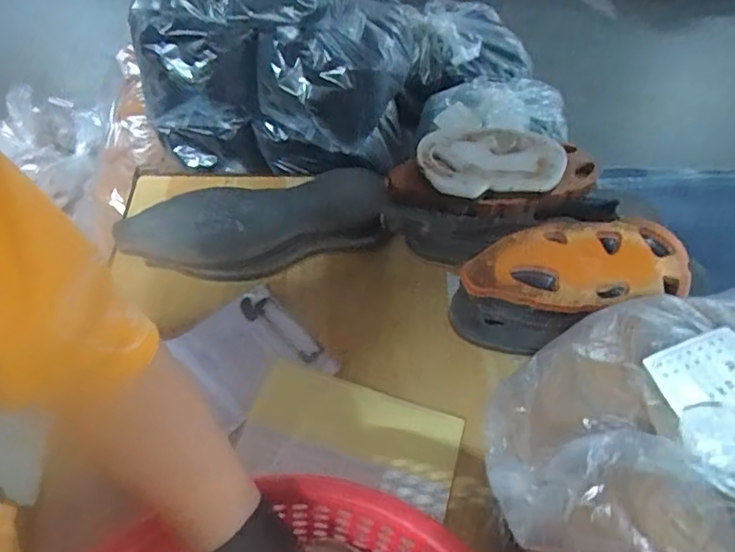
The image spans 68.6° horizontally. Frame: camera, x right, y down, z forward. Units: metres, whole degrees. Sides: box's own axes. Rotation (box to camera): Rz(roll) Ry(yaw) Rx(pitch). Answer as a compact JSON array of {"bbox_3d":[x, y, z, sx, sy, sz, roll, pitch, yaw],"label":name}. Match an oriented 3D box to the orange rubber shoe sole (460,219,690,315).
[{"bbox_3d":[0.215,-0.012,0.557,0.232,0.024,0.112,-8,53,-11],"label":"orange rubber shoe sole"}]

